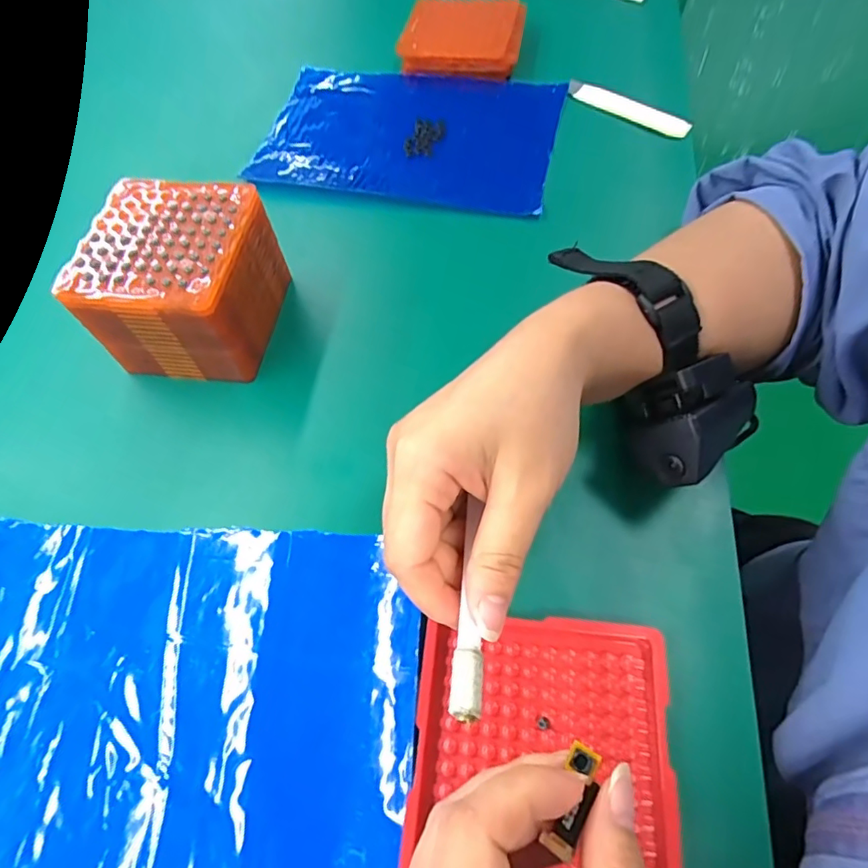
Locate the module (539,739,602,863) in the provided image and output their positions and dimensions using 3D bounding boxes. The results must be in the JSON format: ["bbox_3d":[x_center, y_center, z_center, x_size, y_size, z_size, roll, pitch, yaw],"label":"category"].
[{"bbox_3d":[0.041,0.106,0.154,0.009,0.004,0.029,19,65,13],"label":"module"}]

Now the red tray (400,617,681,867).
[{"bbox_3d":[0.043,0.126,0.214,0.101,0.010,0.096,4,63,6],"label":"red tray"}]

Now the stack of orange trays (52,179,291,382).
[{"bbox_3d":[-0.139,-0.085,0.306,0.087,0.069,0.092,3,63,6],"label":"stack of orange trays"}]

